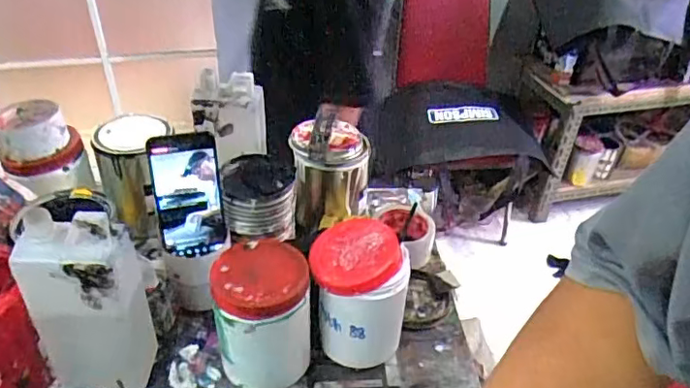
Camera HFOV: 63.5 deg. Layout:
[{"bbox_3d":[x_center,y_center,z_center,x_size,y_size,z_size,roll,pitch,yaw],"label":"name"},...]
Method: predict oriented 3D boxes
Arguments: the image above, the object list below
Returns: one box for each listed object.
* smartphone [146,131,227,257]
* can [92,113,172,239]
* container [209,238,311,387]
[{"bbox_3d":[-0.186,0.001,0.662,0.077,0.151,0.012,-7,24,-14],"label":"smartphone"},{"bbox_3d":[-0.297,-0.027,0.813,0.096,0.155,0.097,14,38,15],"label":"can"},{"bbox_3d":[-0.088,0.137,0.612,0.103,0.146,0.098,-4,37,-8],"label":"container"}]

